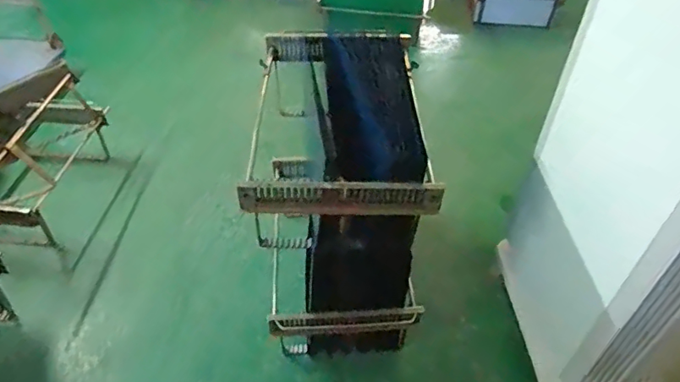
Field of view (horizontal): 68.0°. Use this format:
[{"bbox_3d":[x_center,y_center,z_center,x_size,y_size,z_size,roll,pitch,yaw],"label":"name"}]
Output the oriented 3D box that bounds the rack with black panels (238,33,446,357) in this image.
[{"bbox_3d":[0.003,0.012,1.496,0.410,0.768,0.717,1,44,-3],"label":"rack with black panels"}]

